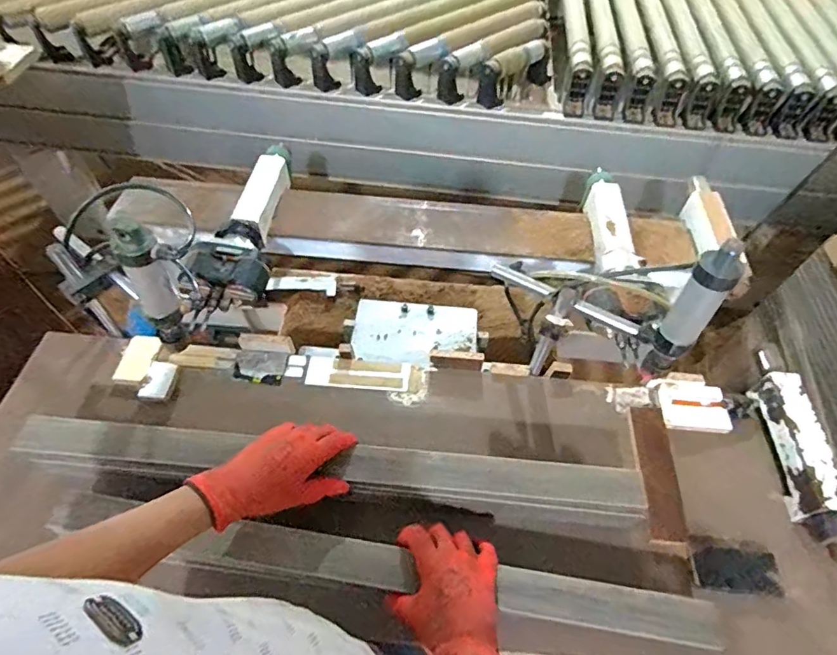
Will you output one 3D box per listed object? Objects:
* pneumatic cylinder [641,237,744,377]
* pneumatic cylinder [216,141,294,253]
[{"bbox_3d":[0.342,-0.016,0.625,0.040,0.220,0.053,-38,65,-26],"label":"pneumatic cylinder"},{"bbox_3d":[-0.319,-0.267,1.001,0.069,0.056,0.299,6,55,1],"label":"pneumatic cylinder"}]

